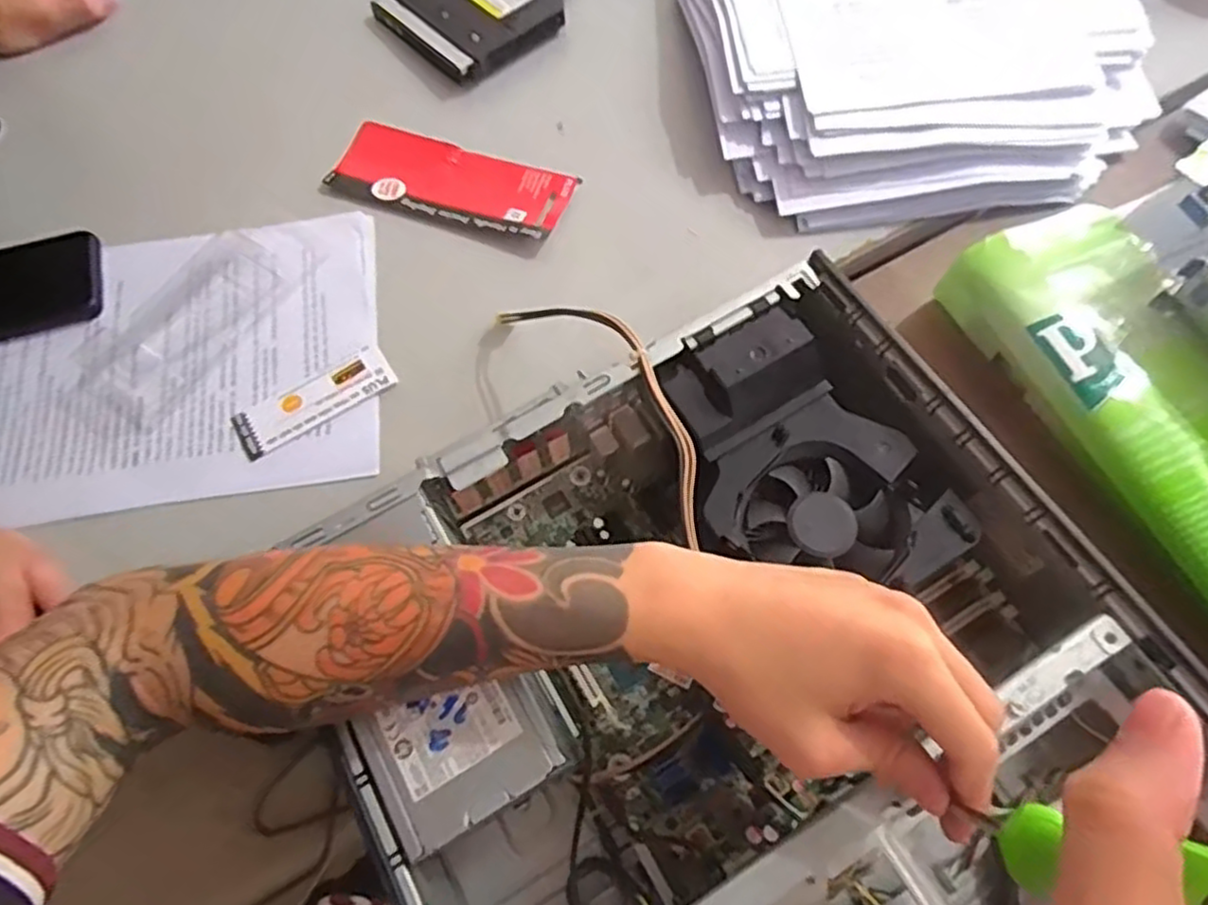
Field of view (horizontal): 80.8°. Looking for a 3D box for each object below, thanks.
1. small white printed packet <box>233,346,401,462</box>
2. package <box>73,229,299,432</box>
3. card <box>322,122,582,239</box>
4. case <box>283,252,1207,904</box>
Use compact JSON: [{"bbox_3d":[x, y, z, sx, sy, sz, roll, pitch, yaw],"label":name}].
[{"bbox_3d":[-0.191,-0.035,0.469,0.105,0.009,0.036,-28,68,-11],"label":"small white printed packet"},{"bbox_3d":[-0.289,-0.090,0.496,0.079,0.015,0.149,31,70,14],"label":"package"},{"bbox_3d":[-0.116,-0.207,0.539,0.182,0.005,0.065,17,67,9],"label":"card"},{"bbox_3d":[0.066,0.126,0.353,0.342,0.110,0.360,-33,69,-13],"label":"case"}]

